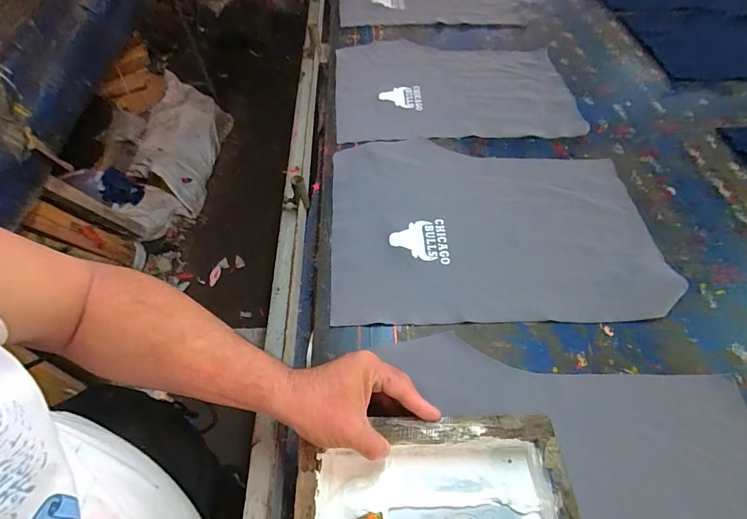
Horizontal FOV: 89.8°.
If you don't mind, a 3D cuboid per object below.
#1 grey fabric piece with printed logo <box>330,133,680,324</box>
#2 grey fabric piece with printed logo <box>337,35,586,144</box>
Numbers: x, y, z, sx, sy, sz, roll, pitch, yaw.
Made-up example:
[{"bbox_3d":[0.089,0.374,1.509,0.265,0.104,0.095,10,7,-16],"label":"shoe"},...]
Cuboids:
[{"bbox_3d":[0.173,-0.064,0.583,0.466,0.009,0.346,-1,56,0],"label":"grey fabric piece with printed logo"},{"bbox_3d":[0.155,-0.367,0.786,0.468,0.010,0.338,0,56,1],"label":"grey fabric piece with printed logo"}]

